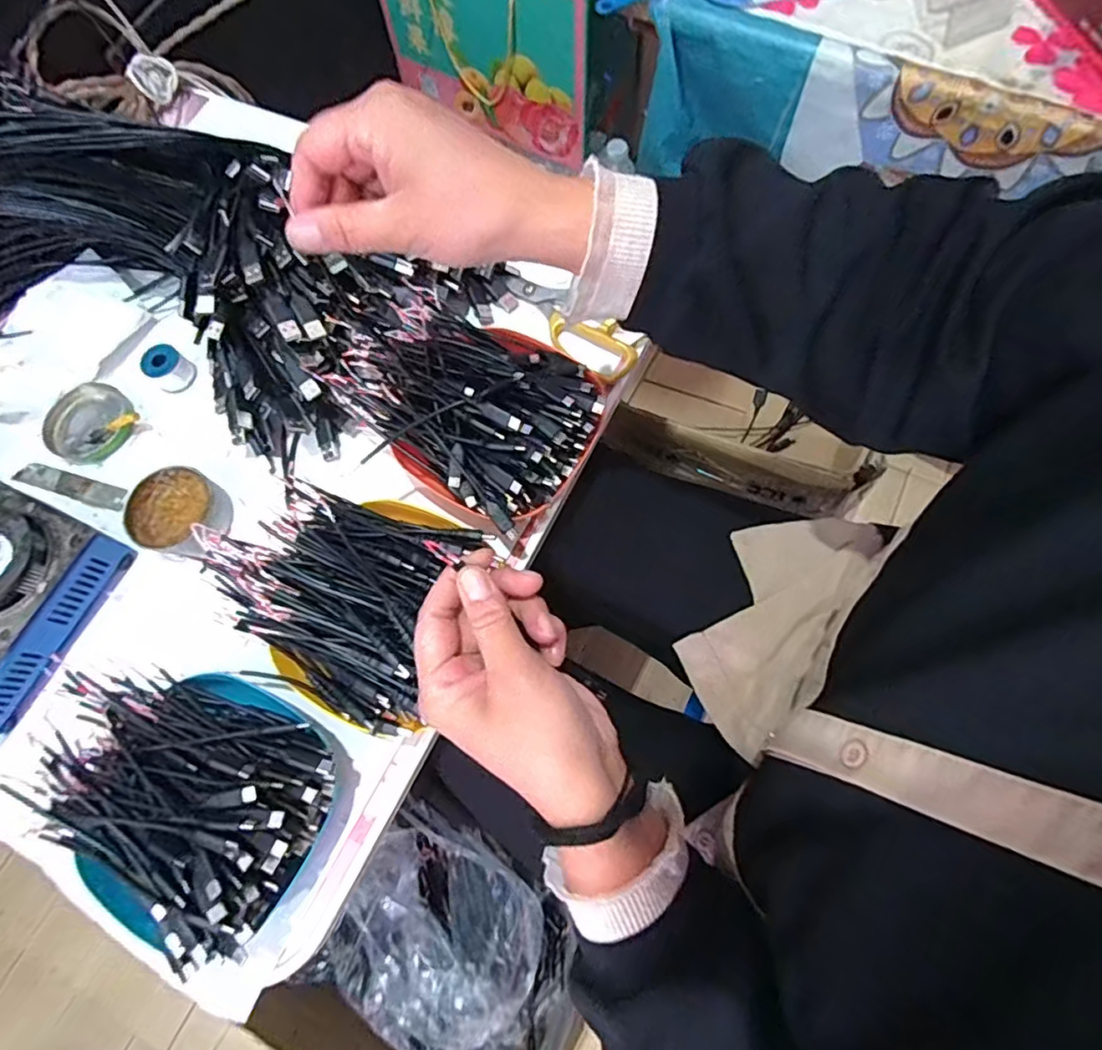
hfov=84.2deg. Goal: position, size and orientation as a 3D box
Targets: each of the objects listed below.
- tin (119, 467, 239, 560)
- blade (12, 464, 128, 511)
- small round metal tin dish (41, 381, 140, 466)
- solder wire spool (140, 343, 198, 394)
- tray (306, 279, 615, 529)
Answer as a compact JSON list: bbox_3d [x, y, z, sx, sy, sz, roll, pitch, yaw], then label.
[{"bbox_3d":[-0.273,-0.009,0.449,0.070,0.026,0.060,18,73,8],"label":"tin"},{"bbox_3d":[-0.372,-0.031,0.473,0.095,0.004,0.018,16,73,7],"label":"blade"},{"bbox_3d":[-0.368,-0.082,0.484,0.066,0.018,0.065,-1,72,2],"label":"small round metal tin dish"},{"bbox_3d":[-0.305,-0.125,0.486,0.025,0.026,0.030,38,77,13],"label":"solder wire spool"},{"bbox_3d":[-0.062,-0.087,0.434,0.186,0.073,0.137,28,75,11],"label":"tray"}]

